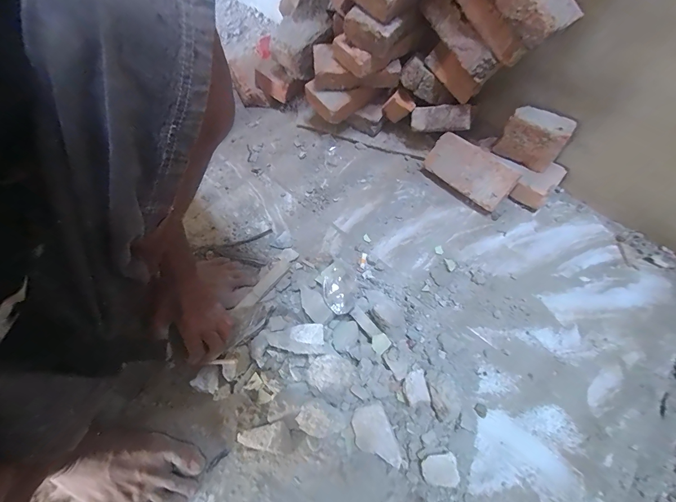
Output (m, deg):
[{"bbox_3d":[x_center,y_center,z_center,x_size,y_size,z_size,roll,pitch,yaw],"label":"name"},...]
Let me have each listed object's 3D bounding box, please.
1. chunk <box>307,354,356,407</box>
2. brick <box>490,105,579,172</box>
[{"bbox_3d":[-0.011,0.174,0.453,0.065,0.046,0.060,28,64,14],"label":"chunk"},{"bbox_3d":[0.374,-0.216,0.623,0.109,0.096,0.055,41,68,20],"label":"brick"}]

